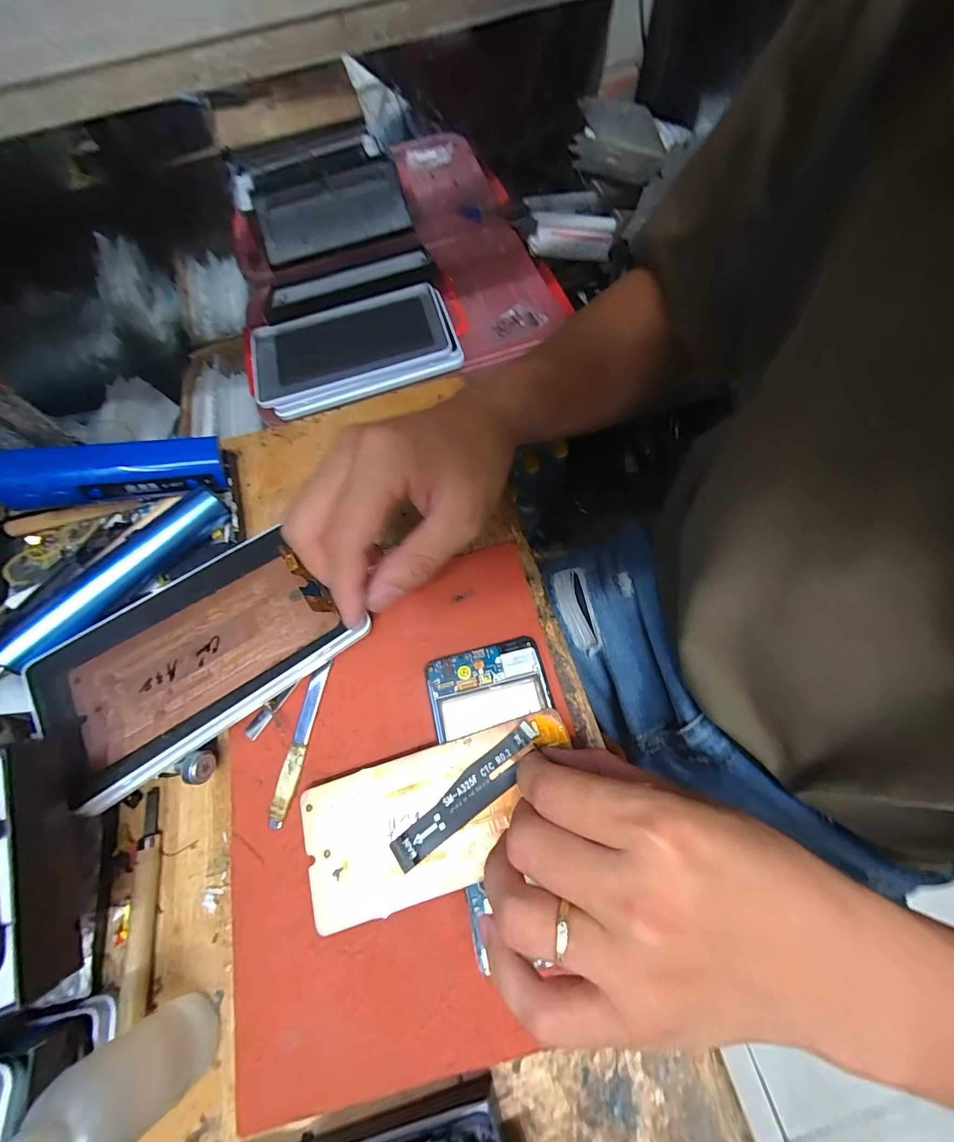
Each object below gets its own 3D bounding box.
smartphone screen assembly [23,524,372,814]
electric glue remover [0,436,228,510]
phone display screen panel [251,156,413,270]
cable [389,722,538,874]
[{"bbox_3d":[-0.171,0.049,0.262,0.162,0.013,0.101,-34,68,-14],"label":"smartphone screen assembly"},{"bbox_3d":[-0.249,-0.069,0.299,0.129,0.025,0.032,-11,64,-21],"label":"electric glue remover"},{"bbox_3d":[-0.169,-0.417,0.499,0.169,0.012,0.103,-18,86,-1],"label":"phone display screen panel"},{"bbox_3d":[-0.005,0.119,0.231,0.094,0.007,0.020,-35,67,-11],"label":"cable"}]

